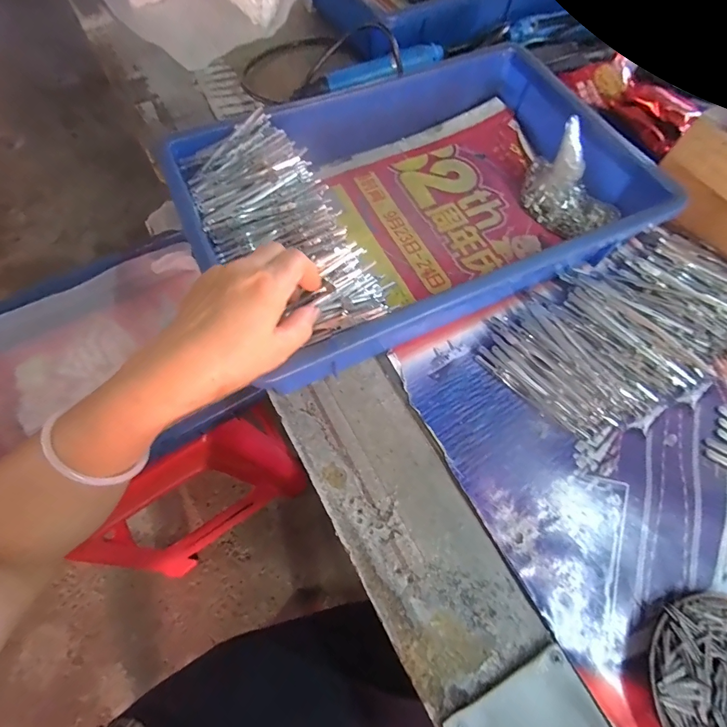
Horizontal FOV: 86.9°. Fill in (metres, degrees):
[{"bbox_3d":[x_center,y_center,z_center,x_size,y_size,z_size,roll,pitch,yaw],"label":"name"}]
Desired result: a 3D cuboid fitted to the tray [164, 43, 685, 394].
[{"bbox_3d":[0.051,-0.168,0.393,0.418,0.094,0.288,-24,68,-10],"label":"tray"}]

